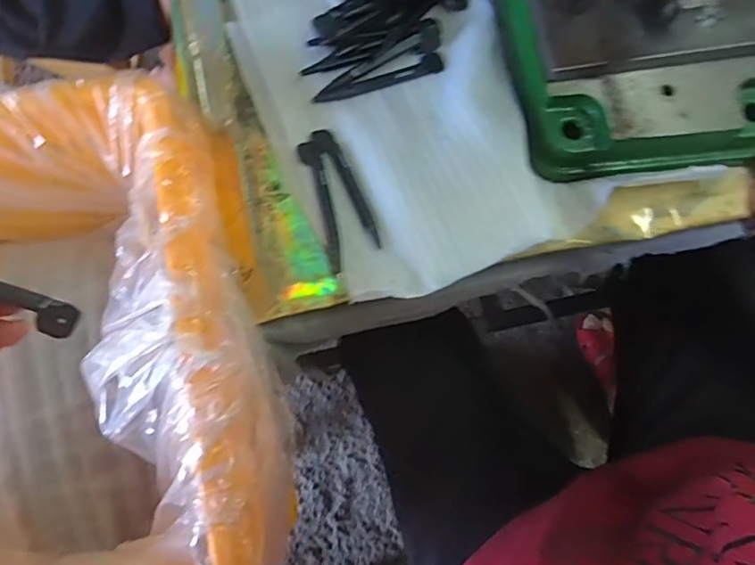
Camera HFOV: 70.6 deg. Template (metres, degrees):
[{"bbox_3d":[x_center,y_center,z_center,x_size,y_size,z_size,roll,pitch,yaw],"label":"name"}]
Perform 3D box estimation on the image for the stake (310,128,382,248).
[{"bbox_3d":[-0.019,-0.066,0.361,0.014,0.005,0.096,-27,77,-6],"label":"stake"}]

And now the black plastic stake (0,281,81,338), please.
[{"bbox_3d":[-0.177,0.001,0.225,0.006,0.097,0.016,5,69,48],"label":"black plastic stake"}]

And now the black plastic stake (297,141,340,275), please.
[{"bbox_3d":[-0.038,-0.052,0.359,0.015,0.004,0.097,-12,75,-2],"label":"black plastic stake"}]

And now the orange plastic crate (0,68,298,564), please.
[{"bbox_3d":[-0.327,0.089,0.383,0.510,0.201,0.346,-14,75,-3],"label":"orange plastic crate"}]

